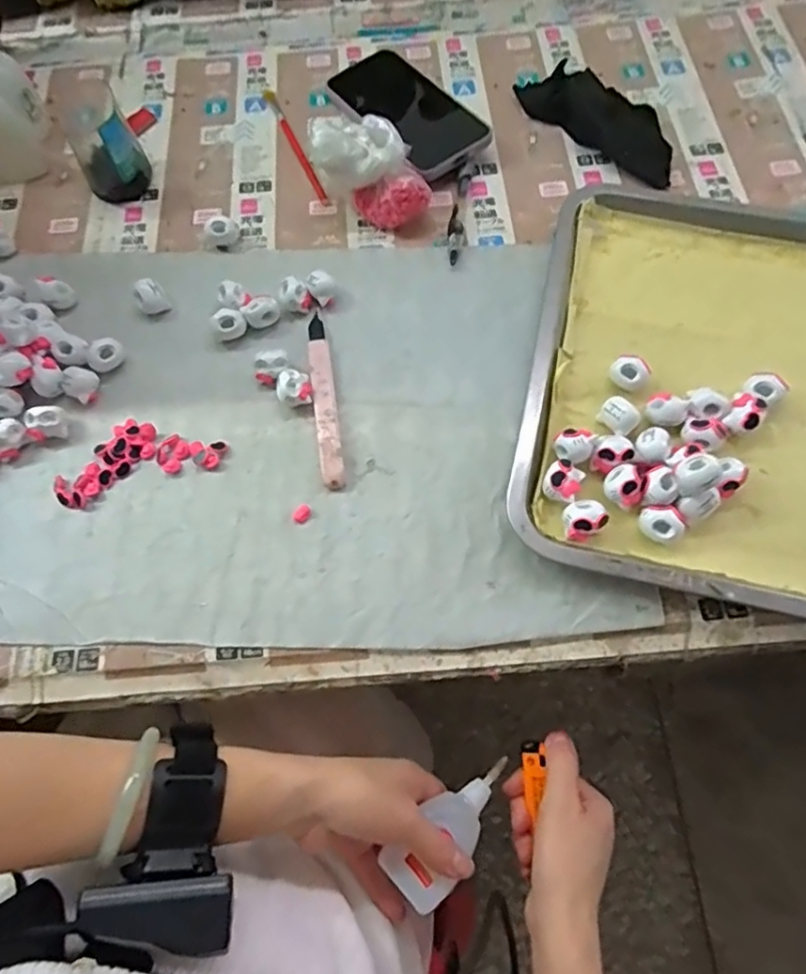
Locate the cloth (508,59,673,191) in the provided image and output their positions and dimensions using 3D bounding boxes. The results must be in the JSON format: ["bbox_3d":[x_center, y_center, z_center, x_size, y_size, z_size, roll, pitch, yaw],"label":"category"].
[{"bbox_3d":[0.171,-0.313,0.501,0.055,0.025,0.154,-42,72,-14],"label":"cloth"}]

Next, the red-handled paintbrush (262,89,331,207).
[{"bbox_3d":[-0.095,-0.300,0.515,0.009,0.006,0.160,-22,68,-7],"label":"red-handled paintbrush"}]

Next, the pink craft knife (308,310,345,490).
[{"bbox_3d":[-0.054,-0.063,0.409,0.015,0.012,0.137,-9,67,-2],"label":"pink craft knife"}]

